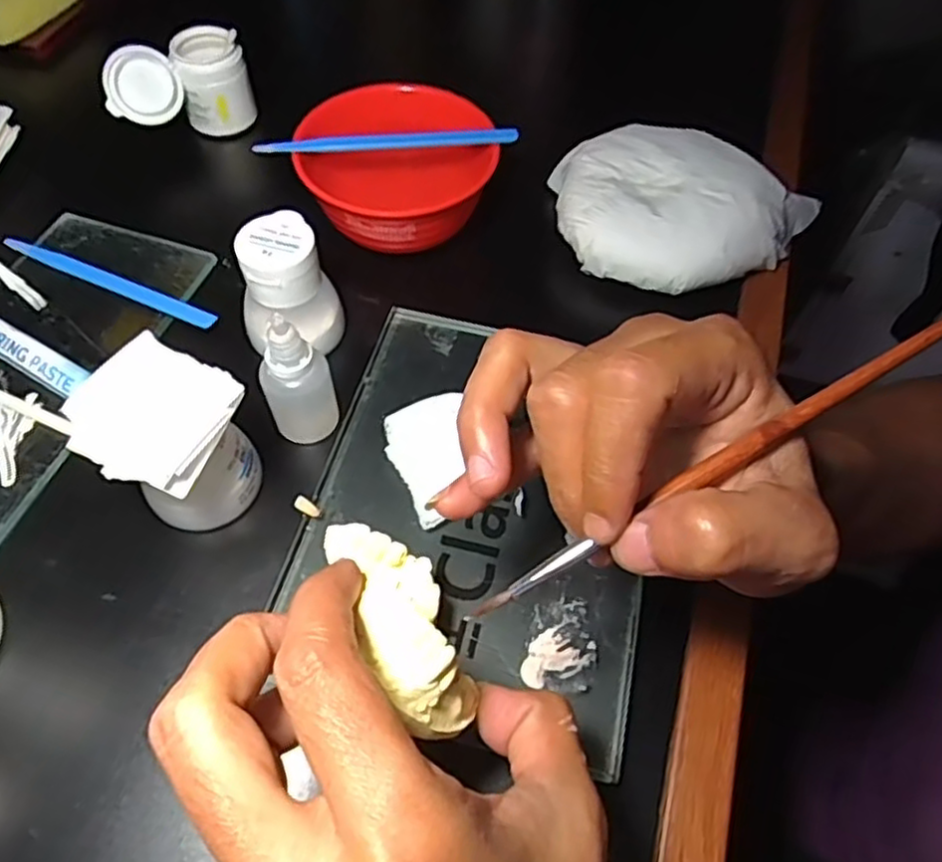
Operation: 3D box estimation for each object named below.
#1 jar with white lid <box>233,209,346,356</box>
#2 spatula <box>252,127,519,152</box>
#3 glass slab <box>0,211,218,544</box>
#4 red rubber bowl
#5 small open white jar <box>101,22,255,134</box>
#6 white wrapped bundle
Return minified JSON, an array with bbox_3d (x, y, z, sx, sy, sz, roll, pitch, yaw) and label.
[{"bbox_3d":[-0.090,-0.069,0.350,0.049,0.060,0.043,-13,59,-12],"label":"jar with white lid"},{"bbox_3d":[-0.045,-0.158,0.385,0.141,0.011,0.009,-3,58,-6],"label":"spatula"},{"bbox_3d":[-0.225,-0.038,0.359,0.104,0.015,0.196,19,61,7],"label":"glass slab"},{"bbox_3d":[-0.042,-0.146,0.405,0.109,0.054,0.102,-13,59,-12],"label":"red rubber bowl"},{"bbox_3d":[-0.186,-0.217,0.446,0.087,0.051,0.045,-27,63,-19],"label":"small open white jar"},{"bbox_3d":[0.117,-0.129,0.403,0.149,0.039,0.106,23,59,11],"label":"white wrapped bundle"}]

